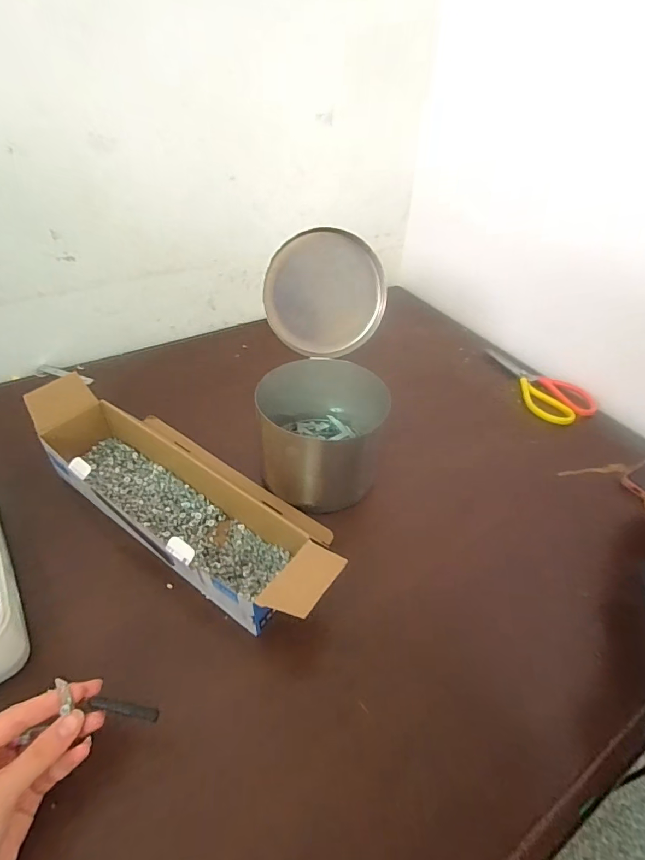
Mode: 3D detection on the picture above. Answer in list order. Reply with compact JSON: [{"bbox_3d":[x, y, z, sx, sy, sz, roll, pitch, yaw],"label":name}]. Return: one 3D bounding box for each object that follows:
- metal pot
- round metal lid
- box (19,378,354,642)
[{"bbox_3d":[-0.004,0.002,0.544,0.159,0.113,0.157,2,42,-2],"label":"metal pot"},{"bbox_3d":[0.004,-0.166,0.535,0.146,0.146,0.031,-1,6,-4],"label":"round metal lid"},{"bbox_3d":[-0.165,0.078,0.473,0.405,0.095,0.107,26,46,23],"label":"box"}]

